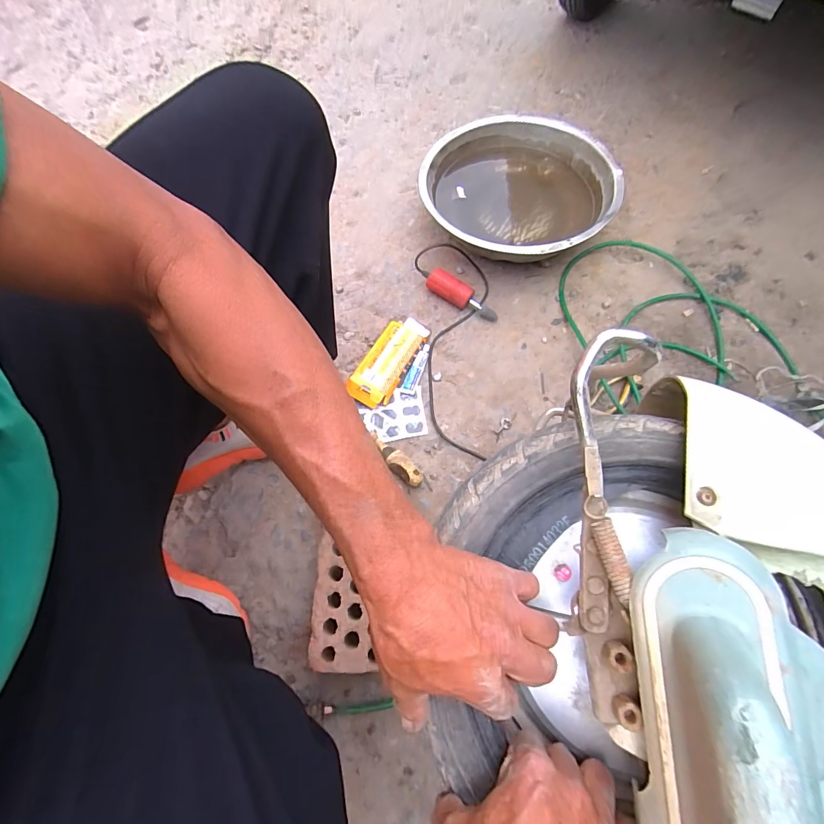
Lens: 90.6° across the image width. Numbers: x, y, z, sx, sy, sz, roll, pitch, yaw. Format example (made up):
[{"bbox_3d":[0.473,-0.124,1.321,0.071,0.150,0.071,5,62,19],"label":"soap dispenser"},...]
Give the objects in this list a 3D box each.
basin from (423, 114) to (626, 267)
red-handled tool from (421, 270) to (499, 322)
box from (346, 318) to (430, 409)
[{"bbox_3d":[0.212,-0.444,0.841,0.361,0.117,0.395,-1,68,1],"label":"basin"},{"bbox_3d":[0.094,-0.228,0.788,0.165,0.038,0.046,32,72,13],"label":"red-handled tool"},{"bbox_3d":[-0.045,-0.092,0.733,0.081,0.029,0.180,25,71,11],"label":"box"}]

